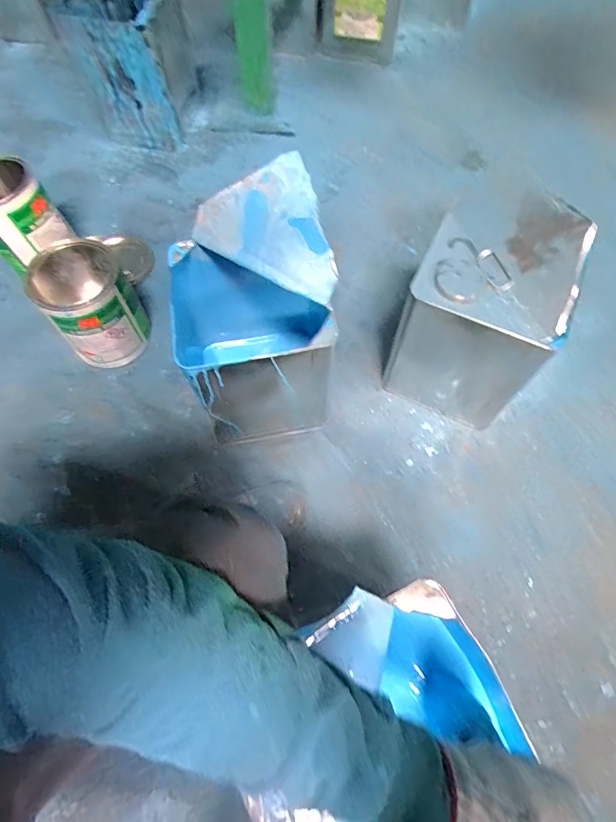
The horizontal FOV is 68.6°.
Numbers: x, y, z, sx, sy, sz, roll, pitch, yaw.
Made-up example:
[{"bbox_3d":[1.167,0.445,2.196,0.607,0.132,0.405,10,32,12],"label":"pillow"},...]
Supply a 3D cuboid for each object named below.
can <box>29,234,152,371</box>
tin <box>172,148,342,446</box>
[{"bbox_3d":[-0.428,-0.210,0.904,0.158,0.206,0.174,-34,70,-12],"label":"can"},{"bbox_3d":[-0.093,-0.142,0.769,0.269,0.411,0.263,-20,67,-7],"label":"tin"}]

